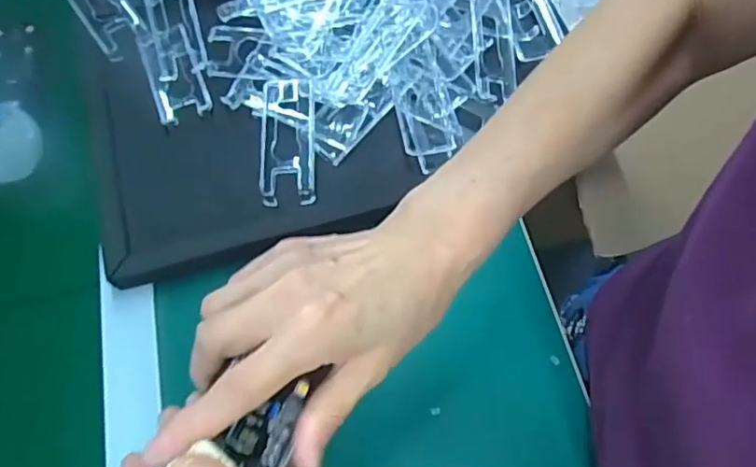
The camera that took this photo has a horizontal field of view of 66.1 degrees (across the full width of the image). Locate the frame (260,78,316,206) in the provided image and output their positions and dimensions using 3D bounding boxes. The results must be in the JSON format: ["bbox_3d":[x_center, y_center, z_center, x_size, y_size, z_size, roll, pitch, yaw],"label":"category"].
[{"bbox_3d":[-0.075,-0.079,0.479,0.043,0.011,0.113,-4,65,-1],"label":"frame"}]

